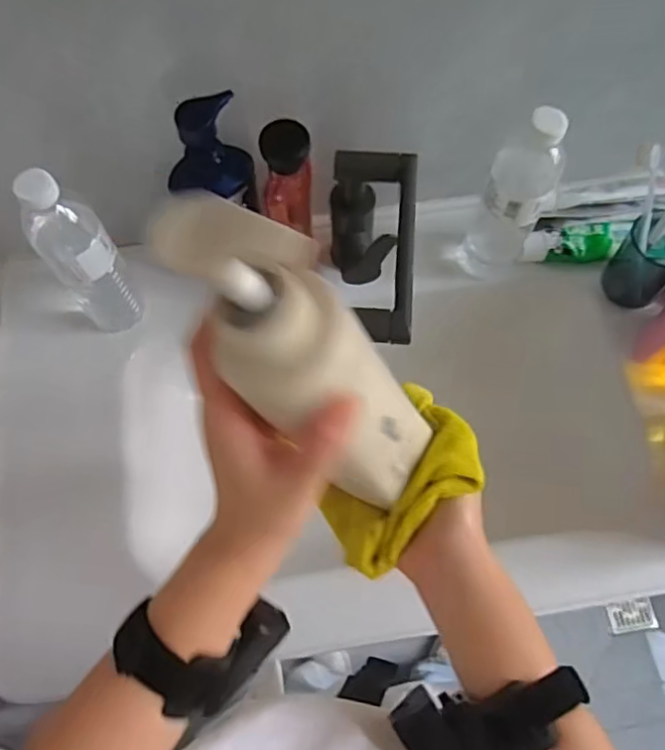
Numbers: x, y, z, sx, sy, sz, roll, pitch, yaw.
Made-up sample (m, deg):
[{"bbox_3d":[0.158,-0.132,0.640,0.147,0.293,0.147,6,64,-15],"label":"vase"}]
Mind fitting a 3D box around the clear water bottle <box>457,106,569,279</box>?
[{"bbox_3d":[0.180,-0.172,0.614,0.068,0.224,0.058,34,72,11],"label":"clear water bottle"}]

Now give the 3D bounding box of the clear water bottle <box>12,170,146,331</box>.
[{"bbox_3d":[-0.236,-0.111,0.588,0.064,0.195,0.071,-36,74,-14],"label":"clear water bottle"}]

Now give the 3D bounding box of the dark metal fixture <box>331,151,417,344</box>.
[{"bbox_3d":[0.035,-0.100,0.572,0.070,0.132,0.197,2,69,-1],"label":"dark metal fixture"}]

